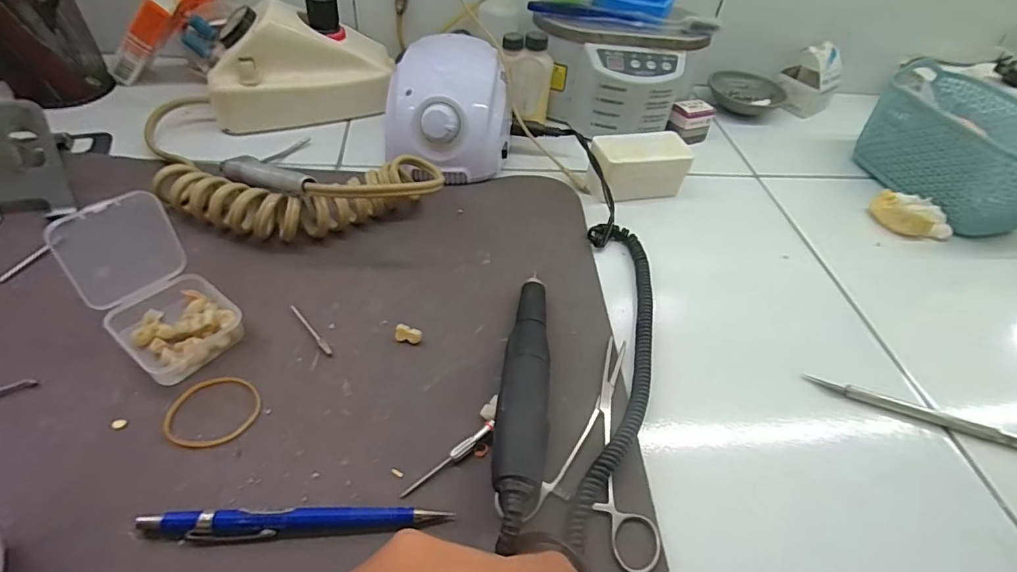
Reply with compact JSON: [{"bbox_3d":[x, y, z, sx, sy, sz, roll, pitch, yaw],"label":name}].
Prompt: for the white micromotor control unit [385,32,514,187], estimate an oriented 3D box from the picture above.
[{"bbox_3d":[-0.051,-0.153,0.439,0.105,0.076,0.137,3,46,-4],"label":"white micromotor control unit"}]

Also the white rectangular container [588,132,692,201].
[{"bbox_3d":[0.115,-0.107,0.445,0.087,0.039,0.047,-13,49,-19],"label":"white rectangular container"}]

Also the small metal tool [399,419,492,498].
[{"bbox_3d":[-0.031,0.091,0.263,0.059,0.007,0.006,-31,57,-31],"label":"small metal tool"}]

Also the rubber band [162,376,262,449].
[{"bbox_3d":[-0.159,0.065,0.268,0.046,0.004,0.042,-16,50,-20],"label":"rubber band"}]

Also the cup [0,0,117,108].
[{"bbox_3d":[-0.411,-0.241,0.422,0.092,0.151,0.073,-28,55,-29],"label":"cup"}]

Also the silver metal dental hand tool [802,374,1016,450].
[{"bbox_3d":[0.263,0.080,0.314,0.138,0.006,0.012,17,47,9],"label":"silver metal dental hand tool"}]

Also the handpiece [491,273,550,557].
[{"bbox_3d":[0.010,0.058,0.283,0.027,0.025,0.168,8,46,1],"label":"handpiece"}]

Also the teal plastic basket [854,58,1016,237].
[{"bbox_3d":[0.430,-0.127,0.473,0.142,0.080,0.164,-28,55,-29],"label":"teal plastic basket"}]

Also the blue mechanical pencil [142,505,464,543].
[{"bbox_3d":[-0.097,0.109,0.232,0.135,0.010,0.011,-1,47,-7],"label":"blue mechanical pencil"}]

